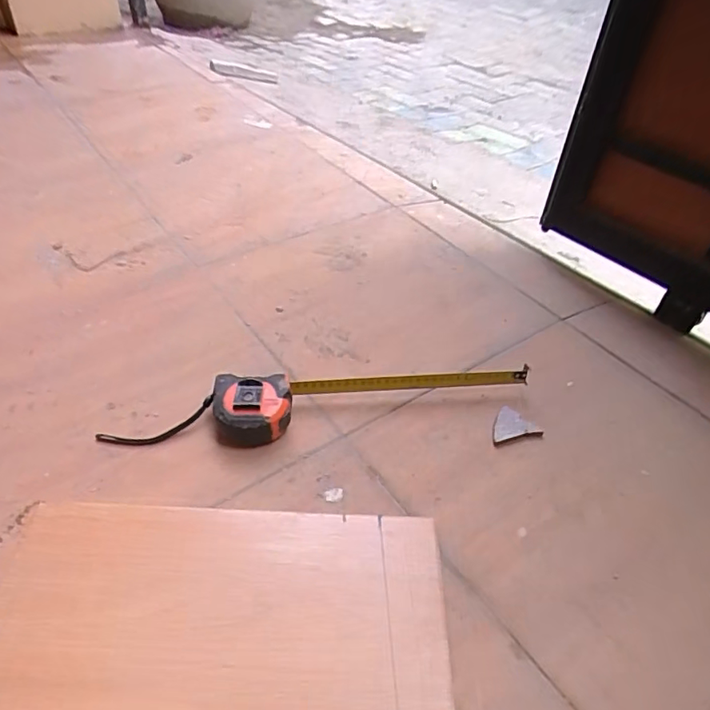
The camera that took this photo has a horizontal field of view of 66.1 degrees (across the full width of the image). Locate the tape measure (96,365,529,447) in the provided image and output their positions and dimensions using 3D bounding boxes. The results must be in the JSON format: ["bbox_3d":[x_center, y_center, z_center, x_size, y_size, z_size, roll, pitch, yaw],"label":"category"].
[{"bbox_3d":[-0.035,0.052,0.643,0.507,0.050,0.081,-5,45,-10],"label":"tape measure"}]

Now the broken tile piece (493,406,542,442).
[{"bbox_3d":[0.187,0.082,0.656,0.060,0.012,0.047,-8,45,-13],"label":"broken tile piece"}]

